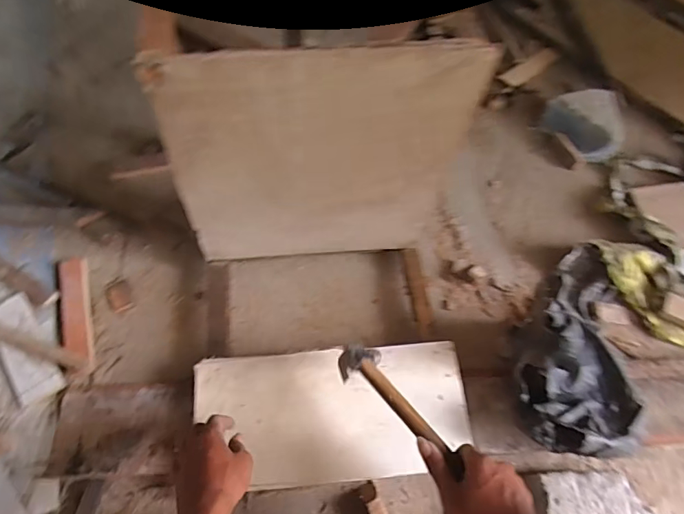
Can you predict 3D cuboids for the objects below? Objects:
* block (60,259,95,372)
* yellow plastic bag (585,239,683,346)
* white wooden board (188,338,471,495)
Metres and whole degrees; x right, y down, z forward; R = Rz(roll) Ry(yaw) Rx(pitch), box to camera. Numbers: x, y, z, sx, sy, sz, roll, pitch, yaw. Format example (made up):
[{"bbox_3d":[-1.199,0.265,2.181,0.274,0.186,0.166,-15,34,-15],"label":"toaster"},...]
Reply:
[{"bbox_3d":[-0.415,0.085,0.746,0.039,0.014,0.191,-16,65,-9],"label":"block"},{"bbox_3d":[0.506,0.054,0.776,0.094,0.032,0.232,-37,83,-18],"label":"yellow plastic bag"},{"bbox_3d":[-0.012,0.209,0.640,0.355,0.023,0.168,-2,61,-7],"label":"white wooden board"}]

